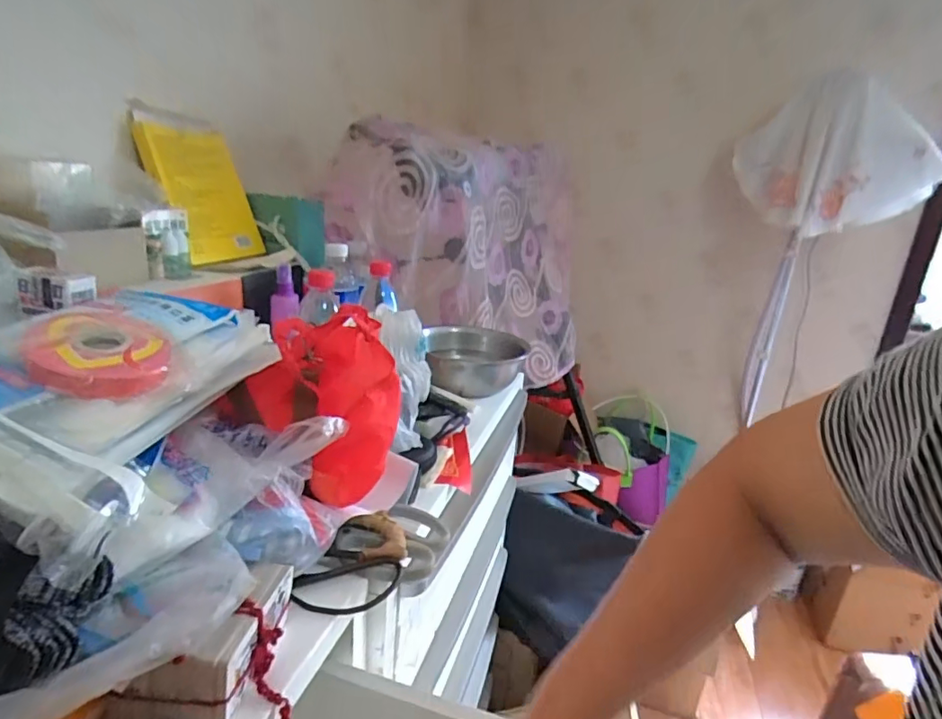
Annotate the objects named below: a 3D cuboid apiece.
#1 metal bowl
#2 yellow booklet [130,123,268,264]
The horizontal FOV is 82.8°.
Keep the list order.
[{"bbox_3d":[0.006,0.002,0.923,0.182,0.075,0.182,1,18,-11],"label":"metal bowl"},{"bbox_3d":[-0.370,-0.231,0.748,0.023,0.181,0.136,-1,21,27],"label":"yellow booklet"}]

